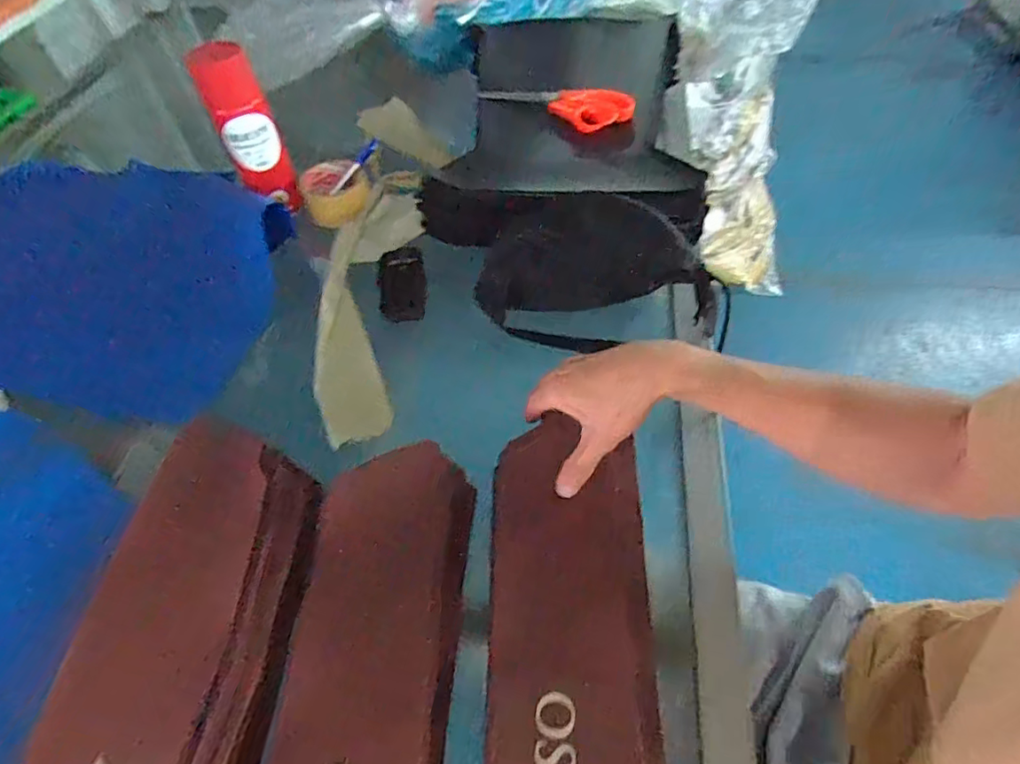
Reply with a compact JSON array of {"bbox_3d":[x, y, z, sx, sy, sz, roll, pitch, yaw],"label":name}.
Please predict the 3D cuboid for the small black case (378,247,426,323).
[{"bbox_3d":[-0.129,-0.120,0.657,0.055,0.018,0.109,-10,53,-3],"label":"small black case"}]

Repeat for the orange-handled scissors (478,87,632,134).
[{"bbox_3d":[0.055,-0.361,0.727,0.209,0.019,0.061,8,78,12],"label":"orange-handled scissors"}]

